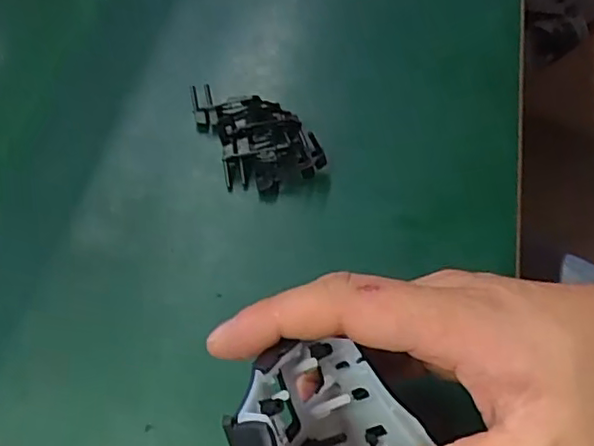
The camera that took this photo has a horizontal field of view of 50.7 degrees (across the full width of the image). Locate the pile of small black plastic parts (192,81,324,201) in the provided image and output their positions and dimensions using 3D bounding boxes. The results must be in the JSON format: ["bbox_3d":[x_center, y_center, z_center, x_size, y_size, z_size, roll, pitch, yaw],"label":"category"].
[{"bbox_3d":[-0.026,-0.052,0.374,0.052,0.026,0.080,-24,59,-13],"label":"pile of small black plastic parts"}]

